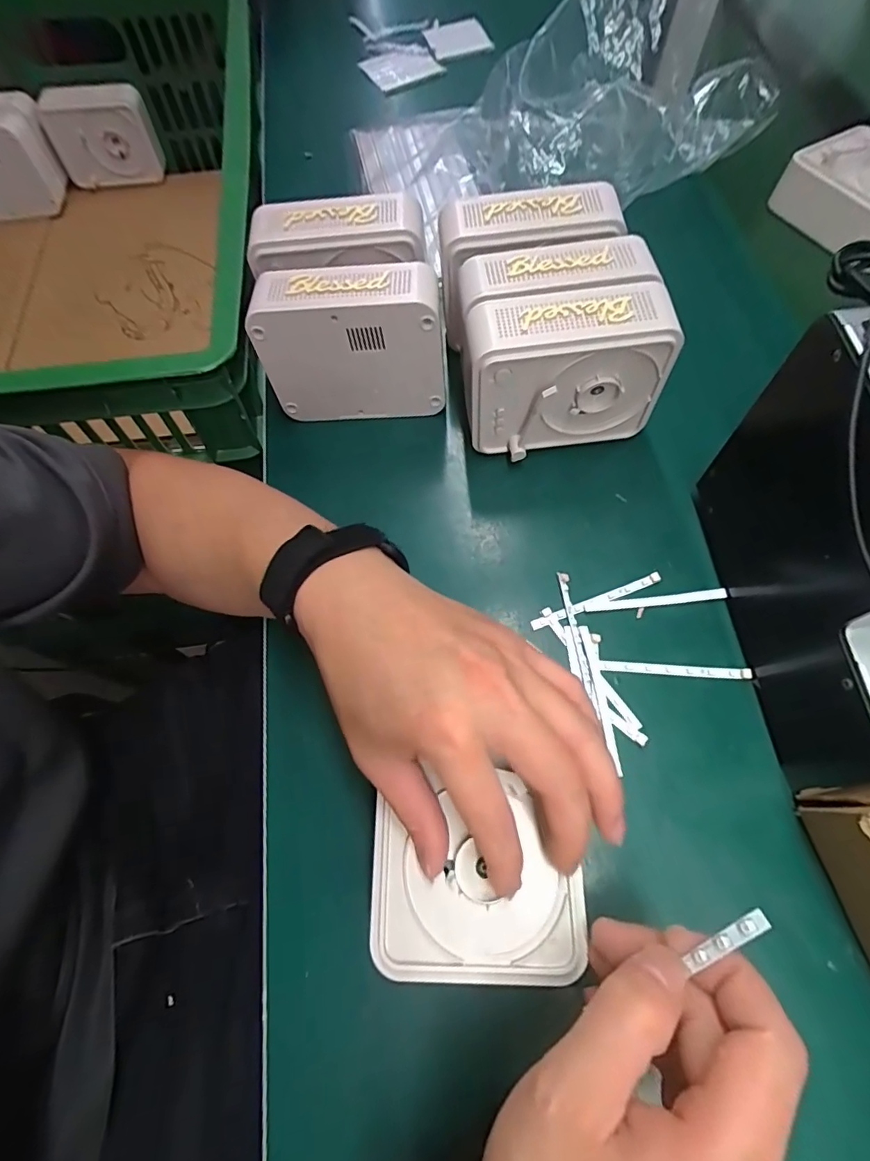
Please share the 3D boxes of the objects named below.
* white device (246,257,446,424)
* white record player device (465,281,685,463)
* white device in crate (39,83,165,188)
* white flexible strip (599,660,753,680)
[{"bbox_3d":[-0.058,-0.168,0.367,0.127,0.098,0.048,-1,66,2],"label":"white device"},{"bbox_3d":[0.080,-0.134,0.336,0.129,0.093,0.052,-9,66,-2],"label":"white record player device"},{"bbox_3d":[-0.455,-0.609,0.699,0.130,0.096,0.039,-19,66,-6],"label":"white device in crate"},{"bbox_3d":[0.144,0.053,0.306,0.087,0.005,0.007,4,66,4],"label":"white flexible strip"}]

